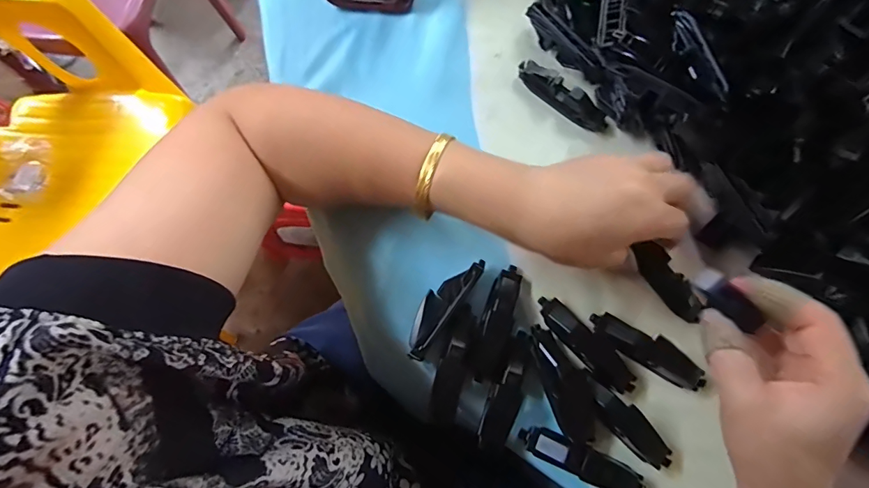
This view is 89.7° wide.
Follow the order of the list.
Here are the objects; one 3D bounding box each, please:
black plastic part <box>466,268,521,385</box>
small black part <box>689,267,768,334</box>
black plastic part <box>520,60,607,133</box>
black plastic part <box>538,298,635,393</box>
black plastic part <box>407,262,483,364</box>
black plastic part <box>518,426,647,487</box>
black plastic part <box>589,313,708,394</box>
[{"bbox_3d":[0.044,0.053,0.297,0.027,0.020,0.080,19,78,4],"label":"black plastic part"},{"bbox_3d":[0.171,0.032,0.258,0.015,0.008,0.040,-22,48,-5],"label":"small black part"},{"bbox_3d":[0.100,-0.115,0.340,0.080,0.016,0.017,39,80,8],"label":"black plastic part"},{"bbox_3d":[0.103,0.068,0.298,0.019,0.015,0.079,-42,81,-9],"label":"black plastic part"},{"bbox_3d":[0.005,0.042,0.302,0.022,0.015,0.079,35,79,7],"label":"black plastic part"},{"bbox_3d":[0.095,0.139,0.278,0.079,0.020,0.019,25,78,5],"label":"black plastic part"},{"bbox_3d":[0.144,0.072,0.292,0.079,0.017,0.020,30,79,6],"label":"black plastic part"}]

